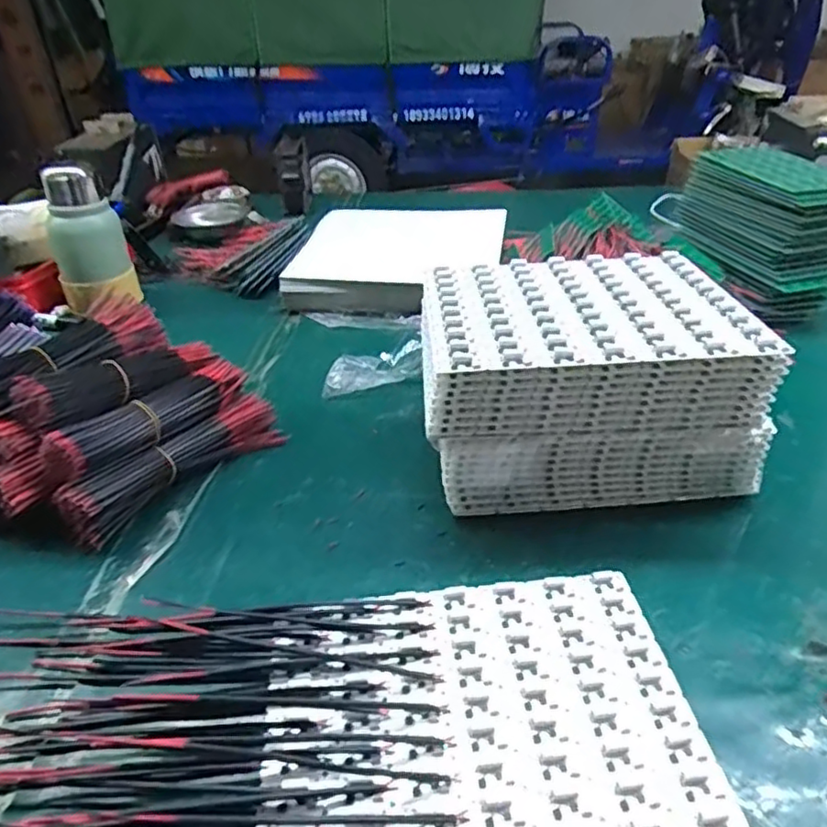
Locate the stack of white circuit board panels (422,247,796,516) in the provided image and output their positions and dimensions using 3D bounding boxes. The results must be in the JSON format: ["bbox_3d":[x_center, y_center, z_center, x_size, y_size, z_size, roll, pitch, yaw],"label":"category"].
[{"bbox_3d":[0.135,-0.031,0.551,0.250,0.139,0.188,-2,34,-1],"label":"stack of white circuit board panels"}]

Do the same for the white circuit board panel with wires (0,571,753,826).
[{"bbox_3d":[-0.051,0.182,0.364,0.413,0.015,0.197,-4,34,-4],"label":"white circuit board panel with wires"}]

